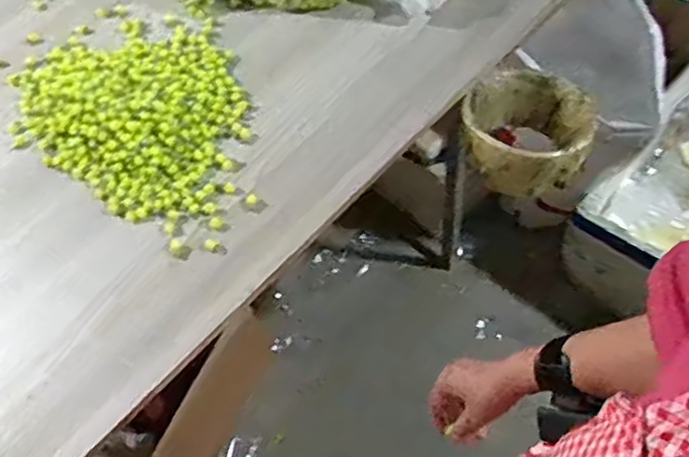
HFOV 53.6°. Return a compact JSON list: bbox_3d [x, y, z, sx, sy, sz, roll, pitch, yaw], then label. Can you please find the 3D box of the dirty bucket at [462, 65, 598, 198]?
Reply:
[{"bbox_3d":[0.267,-0.134,1.018,0.177,0.167,0.183,-2,59,3],"label":"dirty bucket"}]

